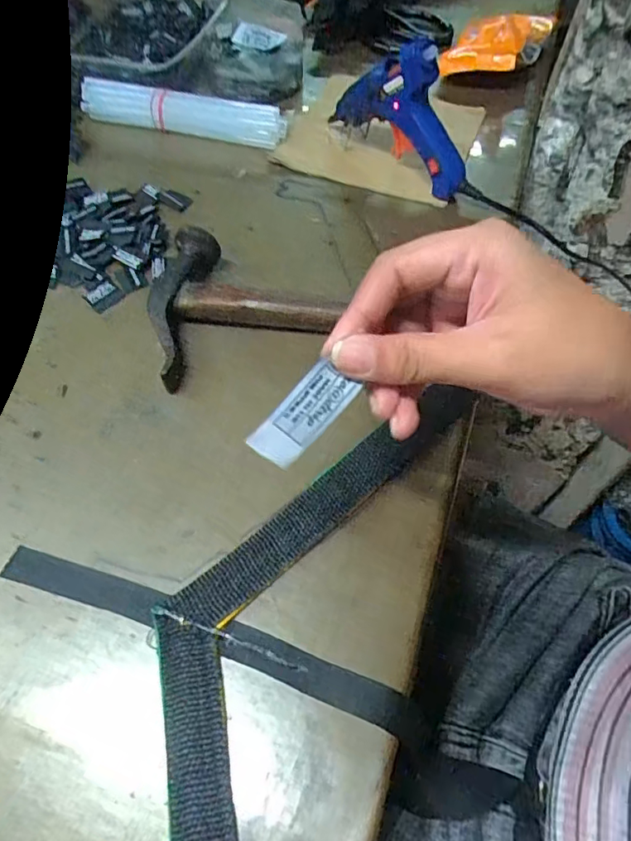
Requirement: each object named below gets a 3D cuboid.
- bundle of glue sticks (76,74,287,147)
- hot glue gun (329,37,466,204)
[{"bbox_3d":[-0.121,-0.277,0.472,0.185,0.031,0.026,12,58,7],"label":"bundle of glue sticks"},{"bbox_3d":[0.068,-0.245,0.411,0.023,0.097,0.132,-39,66,-23],"label":"hot glue gun"}]

